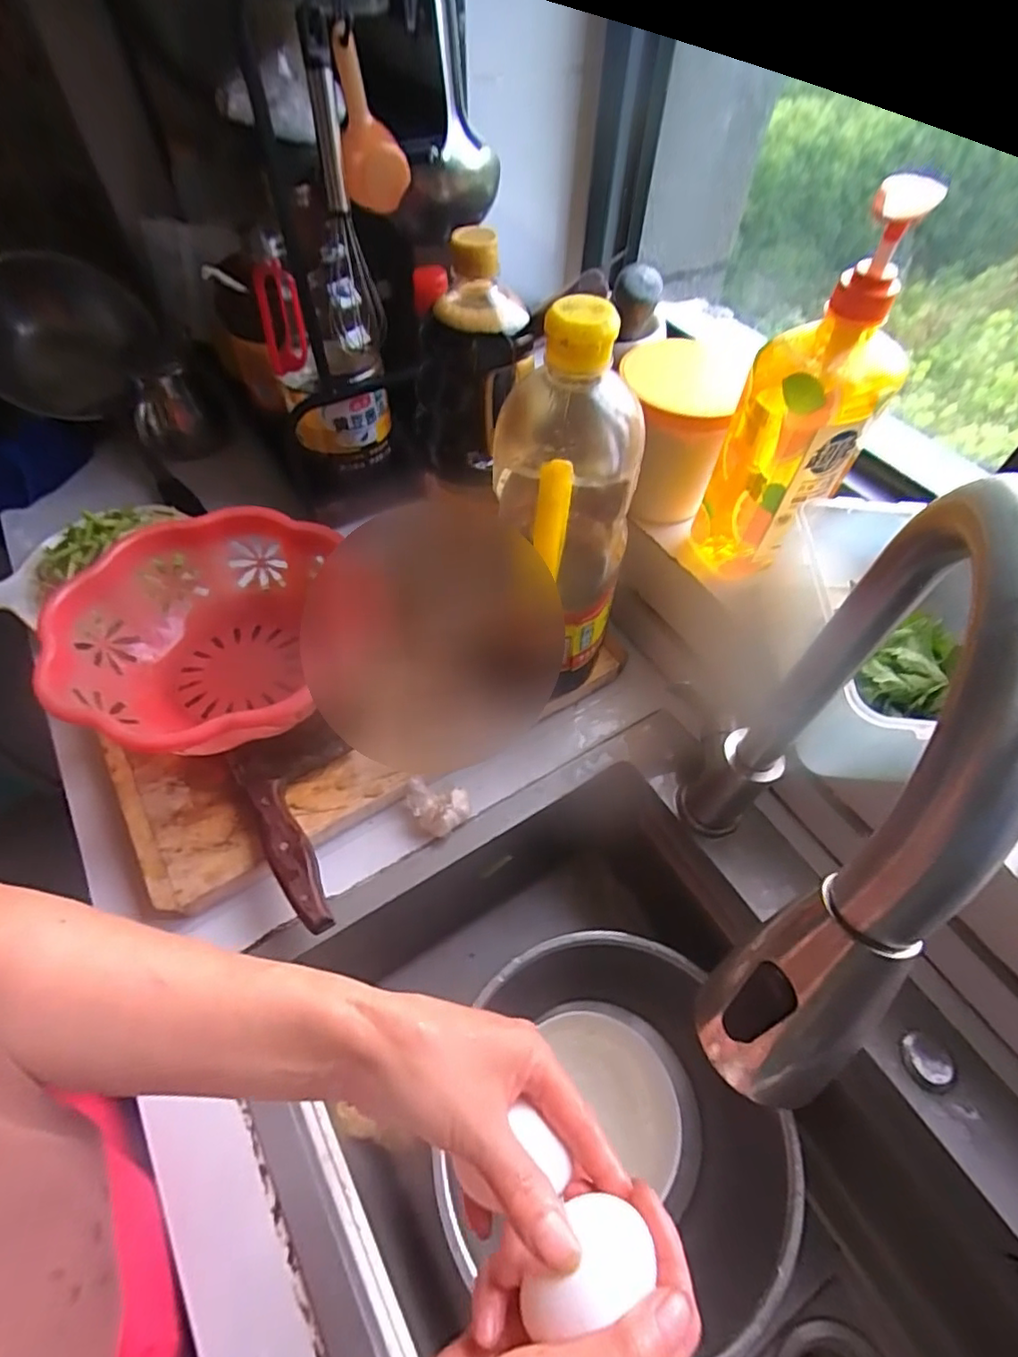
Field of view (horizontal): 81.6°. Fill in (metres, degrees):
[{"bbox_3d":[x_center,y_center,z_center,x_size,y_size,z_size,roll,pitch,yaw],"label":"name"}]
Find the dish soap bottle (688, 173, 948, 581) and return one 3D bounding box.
[{"bbox_3d":[0.221,-0.194,0.447,0.094,0.261,0.082,27,60,15],"label":"dish soap bottle"}]

